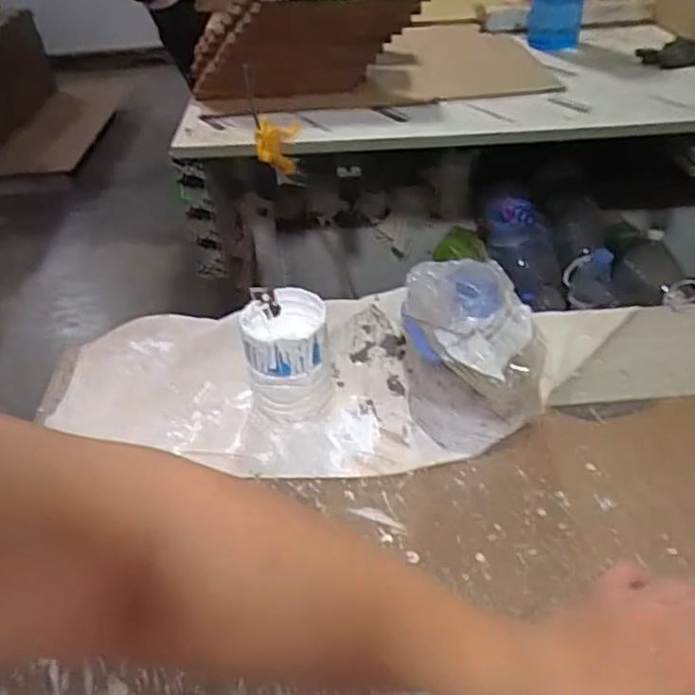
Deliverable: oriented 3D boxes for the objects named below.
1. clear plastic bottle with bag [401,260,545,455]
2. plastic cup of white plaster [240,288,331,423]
[{"bbox_3d":[0.092,0.001,0.466,0.111,0.124,0.097,9,42,14],"label":"clear plastic bottle with bag"},{"bbox_3d":[-0.047,0.007,0.492,0.067,0.081,0.066,-3,41,1],"label":"plastic cup of white plaster"}]

